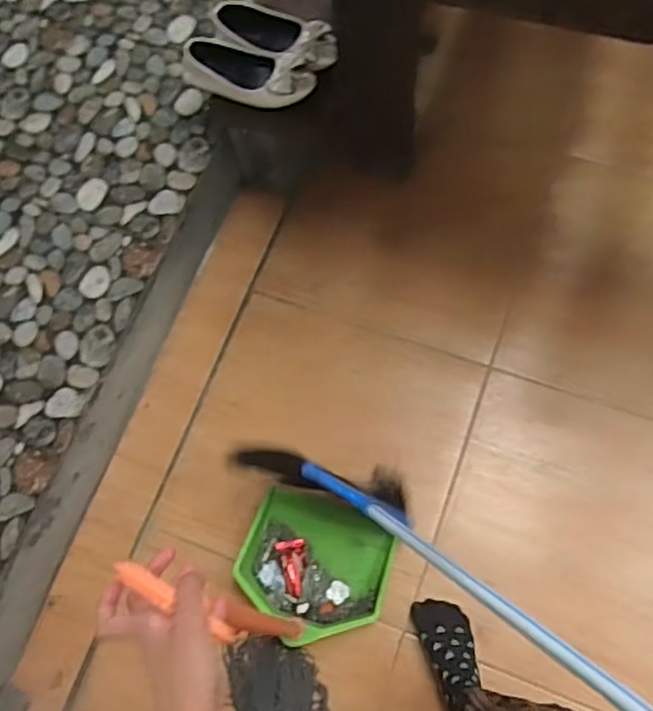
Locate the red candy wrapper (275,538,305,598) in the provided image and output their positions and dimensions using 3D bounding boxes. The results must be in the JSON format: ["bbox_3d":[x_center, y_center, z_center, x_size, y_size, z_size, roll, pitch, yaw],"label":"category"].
[{"bbox_3d":[-0.061,0.372,1.158,0.049,0.018,0.095,-8,72,3],"label":"red candy wrapper"}]

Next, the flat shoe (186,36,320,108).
[{"bbox_3d":[-0.137,-0.481,1.144,0.239,0.054,0.089,13,74,9],"label":"flat shoe"}]

